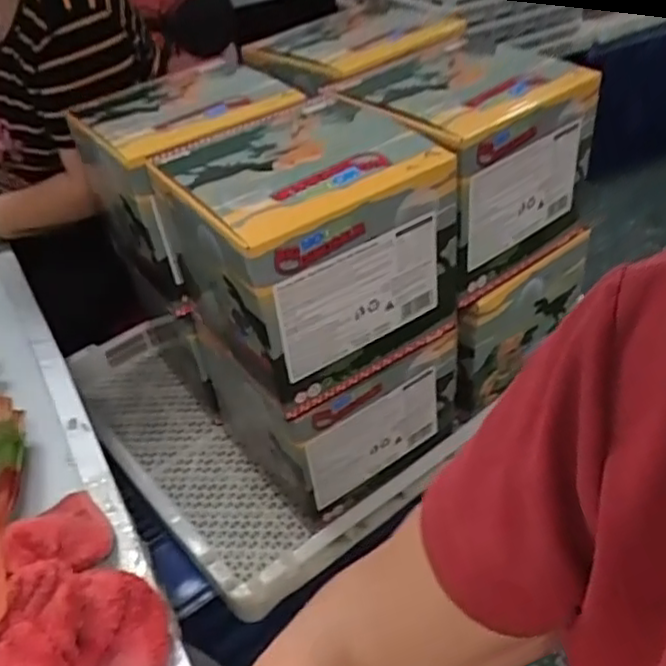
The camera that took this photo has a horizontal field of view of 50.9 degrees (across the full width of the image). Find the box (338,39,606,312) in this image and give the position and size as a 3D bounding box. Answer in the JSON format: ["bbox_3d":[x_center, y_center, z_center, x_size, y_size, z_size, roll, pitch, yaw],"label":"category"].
[{"bbox_3d":[0.139,-0.200,0.808,0.223,0.192,0.214,-33,45,-28],"label":"box"}]

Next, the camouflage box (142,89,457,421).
[{"bbox_3d":[-0.031,-0.093,0.707,0.223,0.198,0.215,-29,43,-24],"label":"camouflage box"}]

